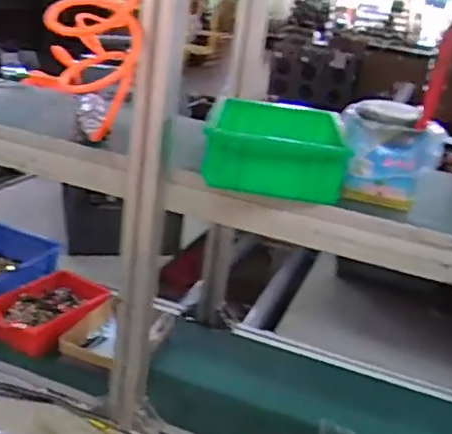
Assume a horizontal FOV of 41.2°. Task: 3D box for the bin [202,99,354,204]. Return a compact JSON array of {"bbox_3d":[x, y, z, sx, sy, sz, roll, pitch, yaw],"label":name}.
[{"bbox_3d":[0.075,-0.093,0.806,0.176,0.071,0.224,10,21,6],"label":"bin"}]

